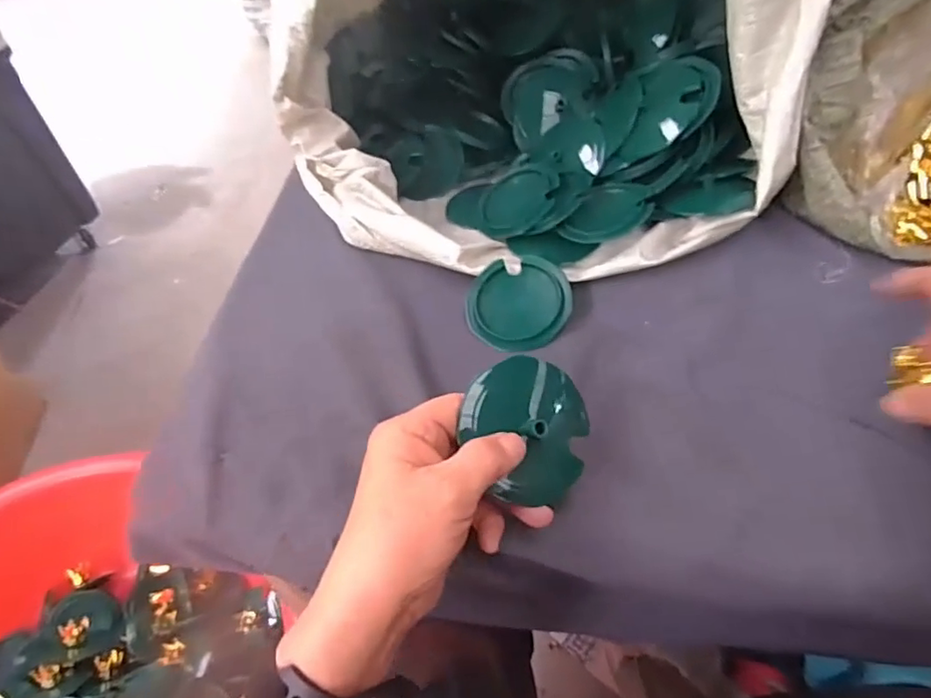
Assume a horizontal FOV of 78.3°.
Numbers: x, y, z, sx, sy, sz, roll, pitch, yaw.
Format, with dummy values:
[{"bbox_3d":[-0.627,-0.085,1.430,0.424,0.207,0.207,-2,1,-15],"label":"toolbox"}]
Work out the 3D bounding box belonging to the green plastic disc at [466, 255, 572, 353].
[{"bbox_3d":[0.038,-0.034,0.420,0.075,0.008,0.072,-6,65,14],"label":"green plastic disc"}]

